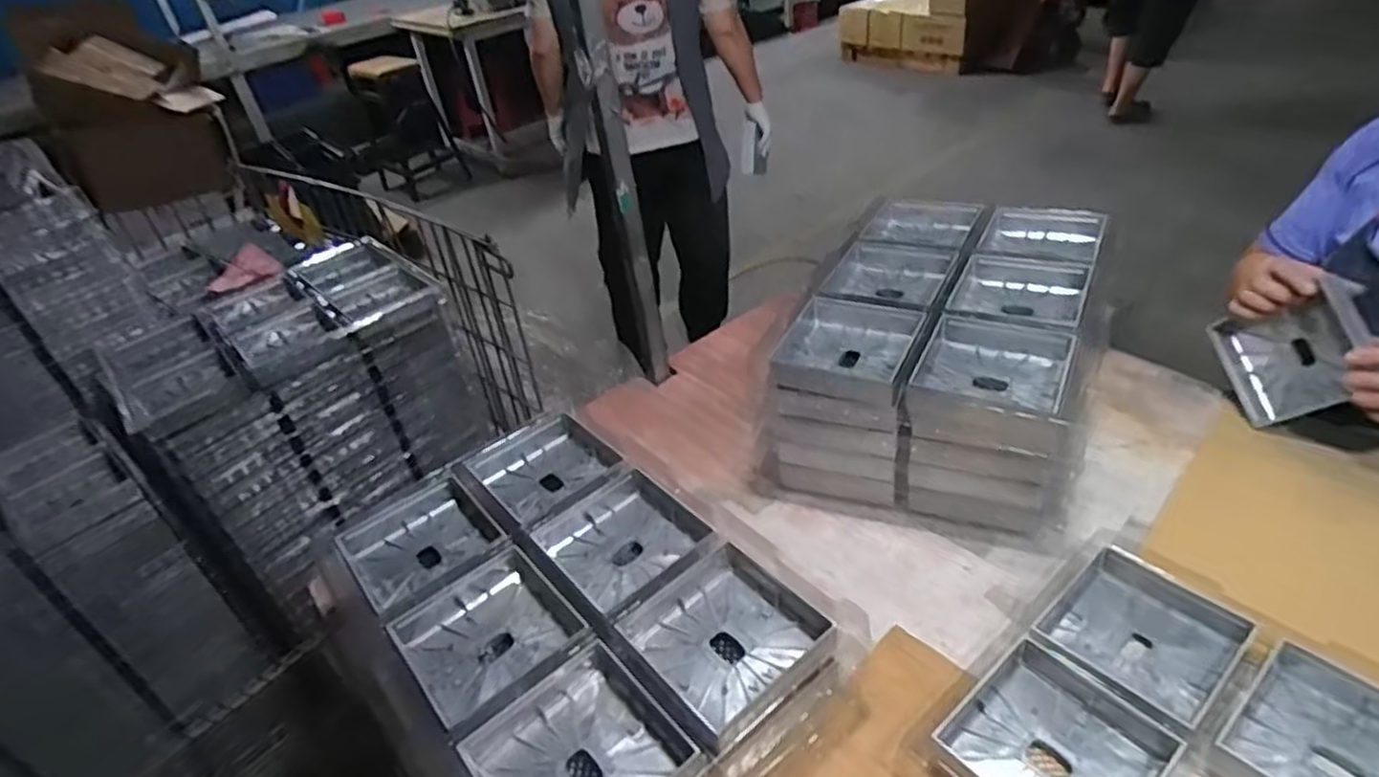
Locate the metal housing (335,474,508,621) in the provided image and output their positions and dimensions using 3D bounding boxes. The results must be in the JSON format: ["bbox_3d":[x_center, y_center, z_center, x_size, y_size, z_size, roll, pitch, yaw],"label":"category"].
[{"bbox_3d":[-0.269,0.160,0.756,0.135,0.065,0.160,-31,41,-28],"label":"metal housing"}]

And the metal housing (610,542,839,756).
[{"bbox_3d":[0.033,0.213,0.622,0.144,0.048,0.146,-30,41,-26],"label":"metal housing"}]

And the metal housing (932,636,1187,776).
[{"bbox_3d":[0.290,0.282,0.585,0.144,0.030,0.132,-31,41,-28],"label":"metal housing"}]

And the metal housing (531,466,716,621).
[{"bbox_3d":[-0.060,0.156,0.725,0.136,0.059,0.155,-29,40,-26],"label":"metal housing"}]

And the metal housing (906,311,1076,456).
[{"bbox_3d":[0.313,-0.010,0.765,0.143,0.048,0.170,12,40,26],"label":"metal housing"}]

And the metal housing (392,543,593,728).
[{"bbox_3d":[-0.175,0.220,0.656,0.139,0.041,0.139,-30,41,-27],"label":"metal housing"}]

